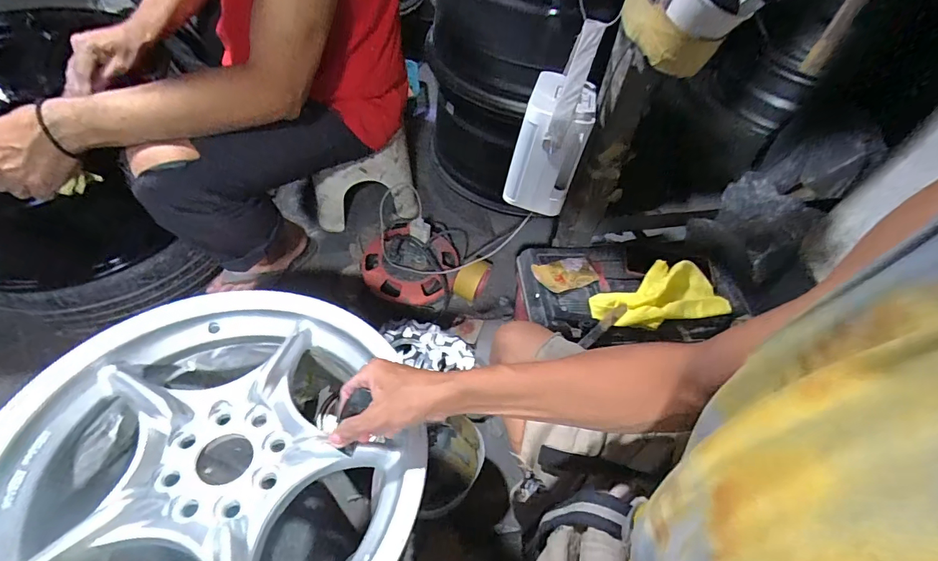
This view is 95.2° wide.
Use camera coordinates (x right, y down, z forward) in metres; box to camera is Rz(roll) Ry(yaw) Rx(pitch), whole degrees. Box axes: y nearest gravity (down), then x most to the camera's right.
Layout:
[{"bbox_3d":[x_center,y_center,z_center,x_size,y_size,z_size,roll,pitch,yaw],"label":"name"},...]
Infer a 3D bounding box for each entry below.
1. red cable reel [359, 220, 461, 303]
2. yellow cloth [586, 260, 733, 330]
[{"bbox_3d":[-0.129,-0.050,0.932,0.202,0.101,0.220,3,54,-4],"label":"red cable reel"},{"bbox_3d":[0.330,0.021,0.747,0.246,0.047,0.116,-11,56,-13],"label":"yellow cloth"}]

